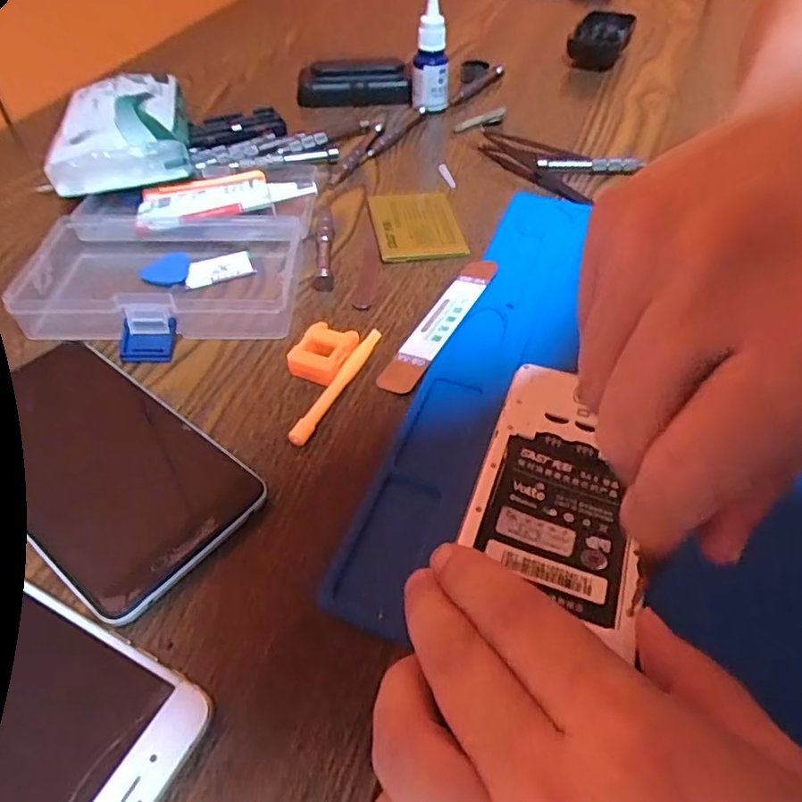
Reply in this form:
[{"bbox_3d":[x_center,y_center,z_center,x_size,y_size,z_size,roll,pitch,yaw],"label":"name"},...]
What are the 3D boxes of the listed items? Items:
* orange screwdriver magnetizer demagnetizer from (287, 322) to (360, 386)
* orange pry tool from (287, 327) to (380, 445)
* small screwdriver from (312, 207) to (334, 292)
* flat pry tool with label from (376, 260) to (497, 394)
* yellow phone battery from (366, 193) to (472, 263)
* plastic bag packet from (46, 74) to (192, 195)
[{"bbox_3d":[-0.040,-0.023,0.304,0.027,0.013,0.033,18,50,15],"label":"orange screwdriver magnetizer demagnetizer"},{"bbox_3d":[-0.030,-0.009,0.293,0.009,0.010,0.082,19,50,15],"label":"orange pry tool"},{"bbox_3d":[-0.049,-0.102,0.376,0.012,0.012,0.094,-2,48,-3],"label":"small screwdriver"},{"bbox_3d":[0.023,-0.045,0.327,0.021,0.004,0.115,19,53,24],"label":"flat pry tool with label"},{"bbox_3d":[0.010,-0.116,0.391,0.055,0.006,0.071,-7,48,-7],"label":"yellow phone battery"},{"bbox_3d":[-0.206,-0.206,0.440,0.089,0.041,0.162,-12,49,-12],"label":"plastic bag packet"}]

